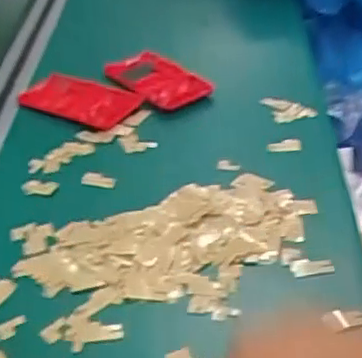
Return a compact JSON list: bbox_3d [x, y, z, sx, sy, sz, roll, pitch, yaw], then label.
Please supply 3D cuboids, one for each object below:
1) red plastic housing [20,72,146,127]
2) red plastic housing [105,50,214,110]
[{"bbox_3d":[-0.100,-0.085,0.669,0.135,0.016,0.061,17,41,26],"label":"red plastic housing"},{"bbox_3d":[-0.028,-0.103,0.682,0.063,0.016,0.123,-28,43,-29],"label":"red plastic housing"}]

